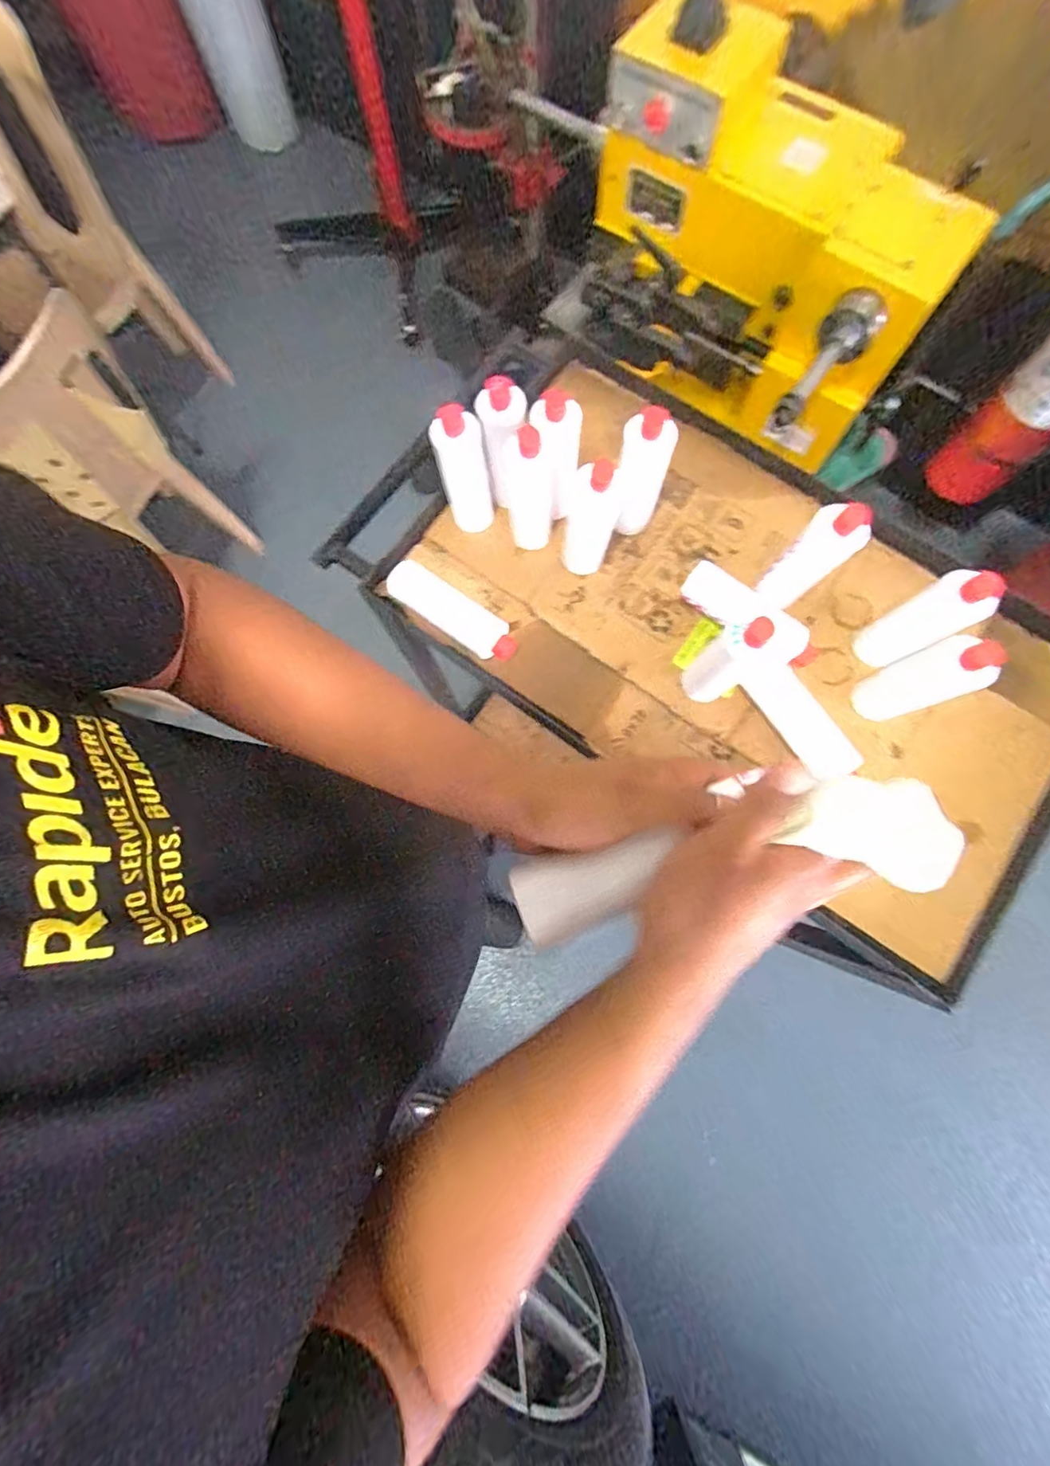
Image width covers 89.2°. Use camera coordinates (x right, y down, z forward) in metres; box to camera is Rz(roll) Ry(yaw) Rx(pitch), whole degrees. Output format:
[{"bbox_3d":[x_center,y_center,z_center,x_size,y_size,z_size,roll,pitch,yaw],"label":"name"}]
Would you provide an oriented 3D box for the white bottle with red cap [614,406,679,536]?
[{"bbox_3d":[0.127,-0.282,0.601,0.058,0.156,0.059,17,78,4],"label":"white bottle with red cap"}]

